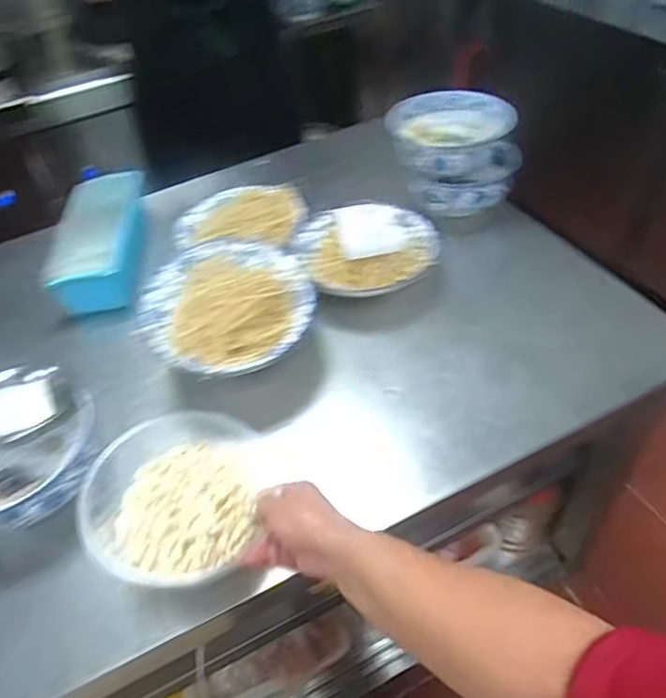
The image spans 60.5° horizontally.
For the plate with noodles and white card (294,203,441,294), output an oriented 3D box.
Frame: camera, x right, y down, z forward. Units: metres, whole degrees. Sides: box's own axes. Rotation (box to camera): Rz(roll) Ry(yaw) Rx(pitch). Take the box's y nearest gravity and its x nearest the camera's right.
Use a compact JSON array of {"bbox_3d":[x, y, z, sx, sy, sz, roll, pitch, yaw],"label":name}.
[{"bbox_3d":[0.043,-0.147,0.791,0.198,0.036,0.151,5,58,13],"label":"plate with noodles and white card"}]

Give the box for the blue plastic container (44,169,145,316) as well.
[{"bbox_3d":[-0.362,-0.184,0.915,0.112,0.071,0.300,-9,45,-2],"label":"blue plastic container"}]

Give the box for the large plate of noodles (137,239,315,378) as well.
[{"bbox_3d":[-0.129,-0.059,0.682,0.200,0.039,0.193,0,57,1],"label":"large plate of noodles"}]

